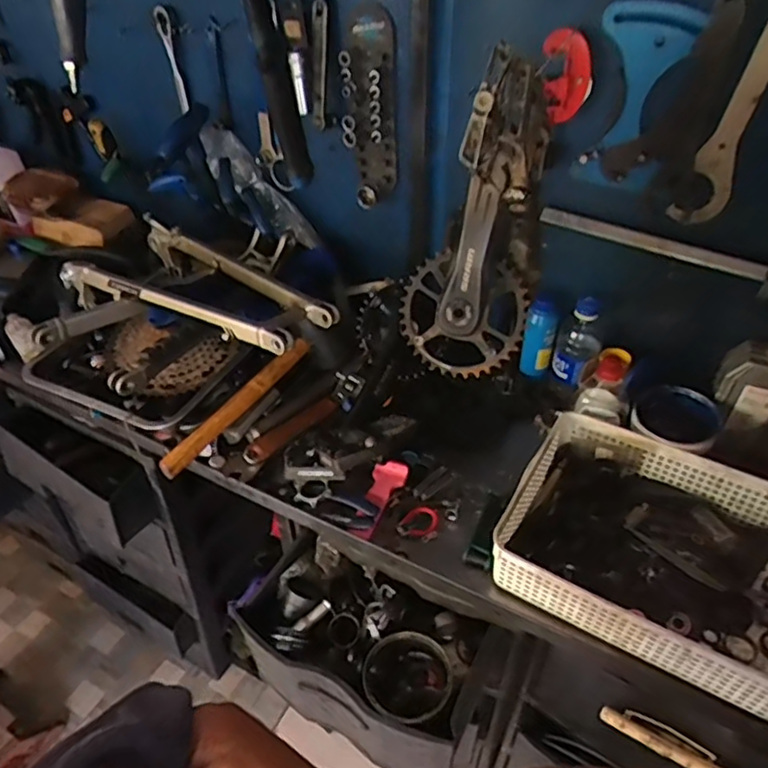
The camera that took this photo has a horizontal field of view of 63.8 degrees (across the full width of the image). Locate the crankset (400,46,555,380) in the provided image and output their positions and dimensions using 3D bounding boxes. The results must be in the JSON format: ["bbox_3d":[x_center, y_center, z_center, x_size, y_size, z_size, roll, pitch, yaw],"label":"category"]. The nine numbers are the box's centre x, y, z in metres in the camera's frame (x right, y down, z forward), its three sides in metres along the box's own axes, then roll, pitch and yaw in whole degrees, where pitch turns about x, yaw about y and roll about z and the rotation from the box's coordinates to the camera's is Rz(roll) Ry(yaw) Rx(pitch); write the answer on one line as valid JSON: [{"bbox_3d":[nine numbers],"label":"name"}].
[{"bbox_3d":[0.089,-0.152,0.611,0.138,0.299,0.098,2,43,5],"label":"crankset"}]

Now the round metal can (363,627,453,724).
[{"bbox_3d":[0.026,0.348,0.726,0.103,0.044,0.101,-1,42,1],"label":"round metal can"}]

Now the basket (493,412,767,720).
[{"bbox_3d":[0.316,0.188,0.701,0.334,0.080,0.251,24,48,25],"label":"basket"}]

